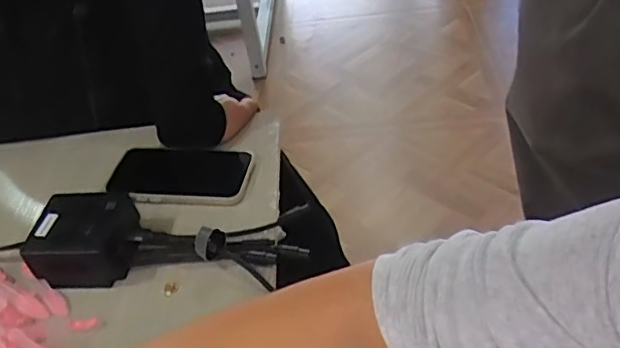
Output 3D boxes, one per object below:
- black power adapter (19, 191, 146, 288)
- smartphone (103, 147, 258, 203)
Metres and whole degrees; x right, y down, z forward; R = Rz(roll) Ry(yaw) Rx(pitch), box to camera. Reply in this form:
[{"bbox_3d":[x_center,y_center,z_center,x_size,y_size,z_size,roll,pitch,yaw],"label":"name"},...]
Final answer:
[{"bbox_3d":[-0.200,0.057,0.513,0.087,0.047,0.074,-1,41,9],"label":"black power adapter"},{"bbox_3d":[-0.131,-0.001,0.582,0.143,0.012,0.076,0,42,11],"label":"smartphone"}]

